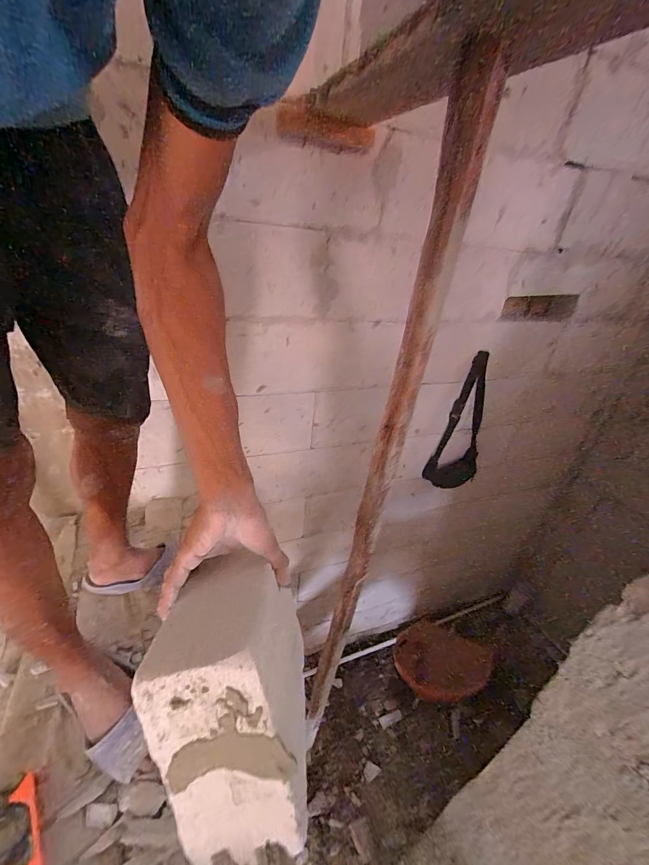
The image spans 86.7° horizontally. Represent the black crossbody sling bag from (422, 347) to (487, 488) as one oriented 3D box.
[{"bbox_3d":[0.502,-0.022,1.229,0.169,0.473,0.141,21,34,23],"label":"black crossbody sling bag"}]

